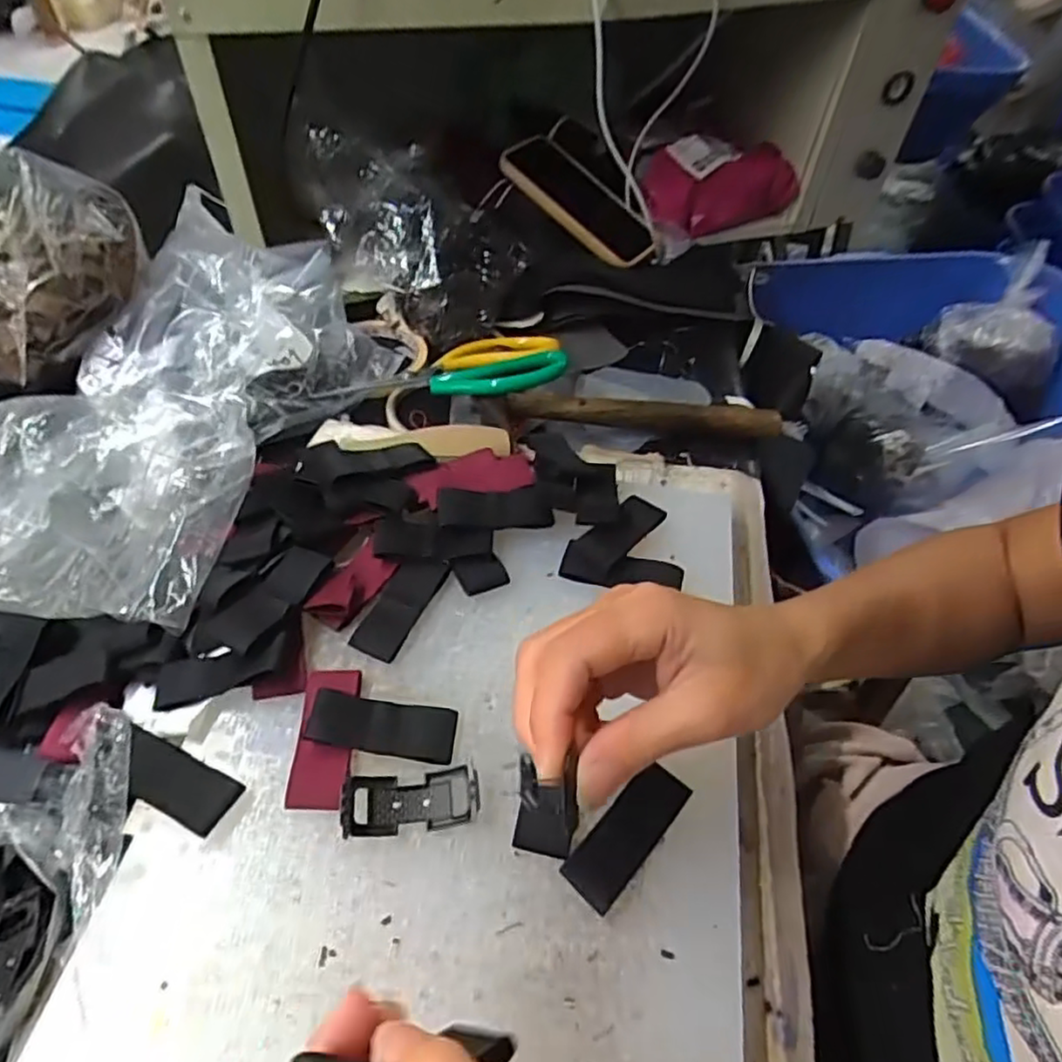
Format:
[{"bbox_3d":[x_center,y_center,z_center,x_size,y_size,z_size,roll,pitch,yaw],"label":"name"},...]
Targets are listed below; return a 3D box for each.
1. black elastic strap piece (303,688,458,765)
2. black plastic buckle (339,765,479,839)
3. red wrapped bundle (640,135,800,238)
[{"bbox_3d":[-0.069,0.092,0.320,0.066,0.013,0.026,6,51,1],"label":"black elastic strap piece"},{"bbox_3d":[-0.053,0.118,0.298,0.057,0.013,0.026,-3,51,-6],"label":"black plastic buckle"},{"bbox_3d":[0.197,-0.362,0.708,0.172,0.066,0.071,-11,53,-13],"label":"red wrapped bundle"}]

